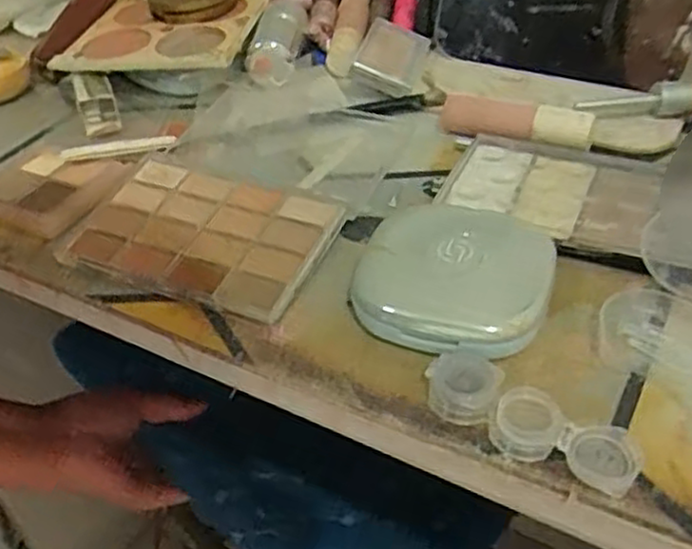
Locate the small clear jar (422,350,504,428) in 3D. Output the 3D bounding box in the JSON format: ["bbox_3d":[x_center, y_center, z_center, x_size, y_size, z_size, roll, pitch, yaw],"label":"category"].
[{"bbox_3d":[0.040,0.038,0.253,0.025,0.011,0.023,-2,42,2],"label":"small clear jar"}]

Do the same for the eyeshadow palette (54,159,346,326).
[{"bbox_3d":[-0.063,-0.018,0.323,0.108,0.012,0.069,17,46,22],"label":"eyeshadow palette"}]

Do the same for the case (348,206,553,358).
[{"bbox_3d":[0.042,0.001,0.285,0.070,0.023,0.065,15,45,21],"label":"case"}]

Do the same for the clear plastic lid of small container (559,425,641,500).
[{"bbox_3d":[0.078,0.056,0.230,0.024,0.008,0.021,21,47,26],"label":"clear plastic lid of small container"}]

